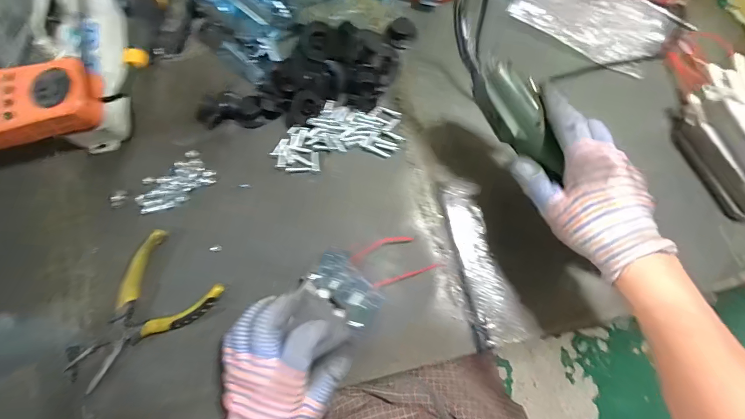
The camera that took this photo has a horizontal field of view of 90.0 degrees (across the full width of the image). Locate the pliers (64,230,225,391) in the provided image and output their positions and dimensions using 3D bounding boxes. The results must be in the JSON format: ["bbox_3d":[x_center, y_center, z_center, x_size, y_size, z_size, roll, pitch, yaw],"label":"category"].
[{"bbox_3d":[-0.224,0.103,0.357,0.090,0.014,0.145,39,81,9],"label":"pliers"}]

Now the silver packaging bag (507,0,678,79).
[{"bbox_3d":[0.255,-0.224,0.431,0.173,0.013,0.106,35,80,8],"label":"silver packaging bag"}]

